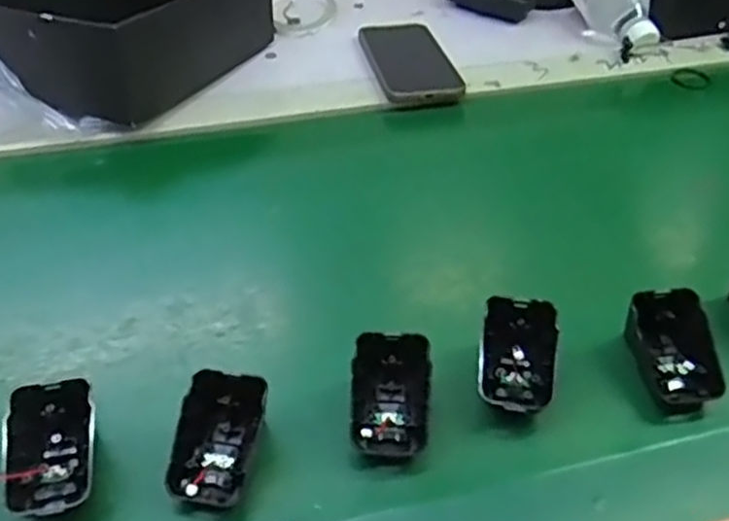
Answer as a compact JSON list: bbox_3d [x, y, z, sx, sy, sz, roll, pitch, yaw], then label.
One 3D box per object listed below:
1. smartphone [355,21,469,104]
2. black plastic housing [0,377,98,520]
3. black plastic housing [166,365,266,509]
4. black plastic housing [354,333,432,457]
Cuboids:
[{"bbox_3d":[0.045,-0.201,0.741,0.077,0.007,0.158,-10,42,-6],"label":"smartphone"},{"bbox_3d":[-0.165,0.100,0.396,0.051,0.039,0.064,-10,44,-12],"label":"black plastic housing"},{"bbox_3d":[-0.078,0.100,0.401,0.043,0.044,0.062,6,43,5],"label":"black plastic housing"},{"bbox_3d":[0.014,0.080,0.424,0.047,0.047,0.062,3,43,2],"label":"black plastic housing"}]

